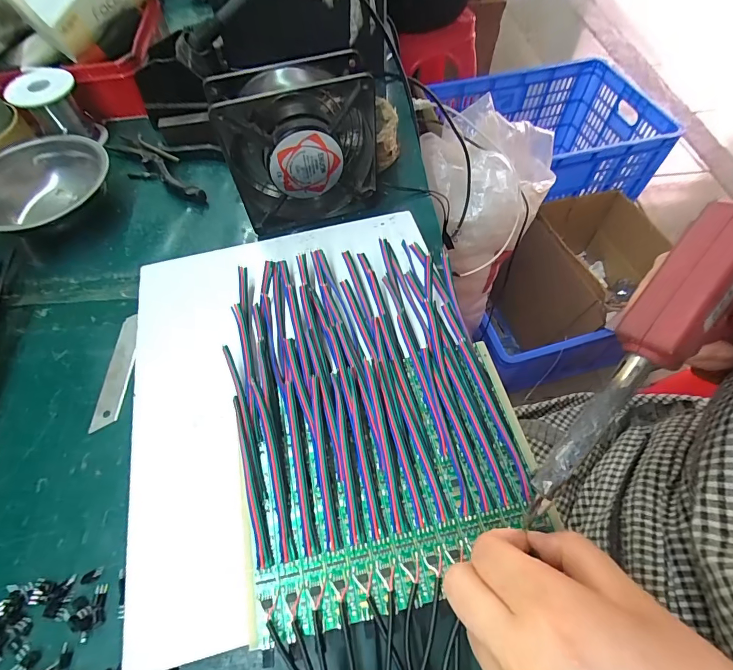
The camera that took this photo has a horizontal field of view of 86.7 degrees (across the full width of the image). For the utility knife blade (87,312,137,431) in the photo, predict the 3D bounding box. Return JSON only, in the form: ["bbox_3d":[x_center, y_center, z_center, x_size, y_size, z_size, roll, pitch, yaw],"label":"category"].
[{"bbox_3d":[-0.189,0.025,0.296,0.020,0.004,0.092,-5,60,-1],"label":"utility knife blade"}]

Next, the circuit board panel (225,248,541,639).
[{"bbox_3d":[0.000,0.034,0.239,0.158,0.016,0.220,-12,60,-6],"label":"circuit board panel"}]

